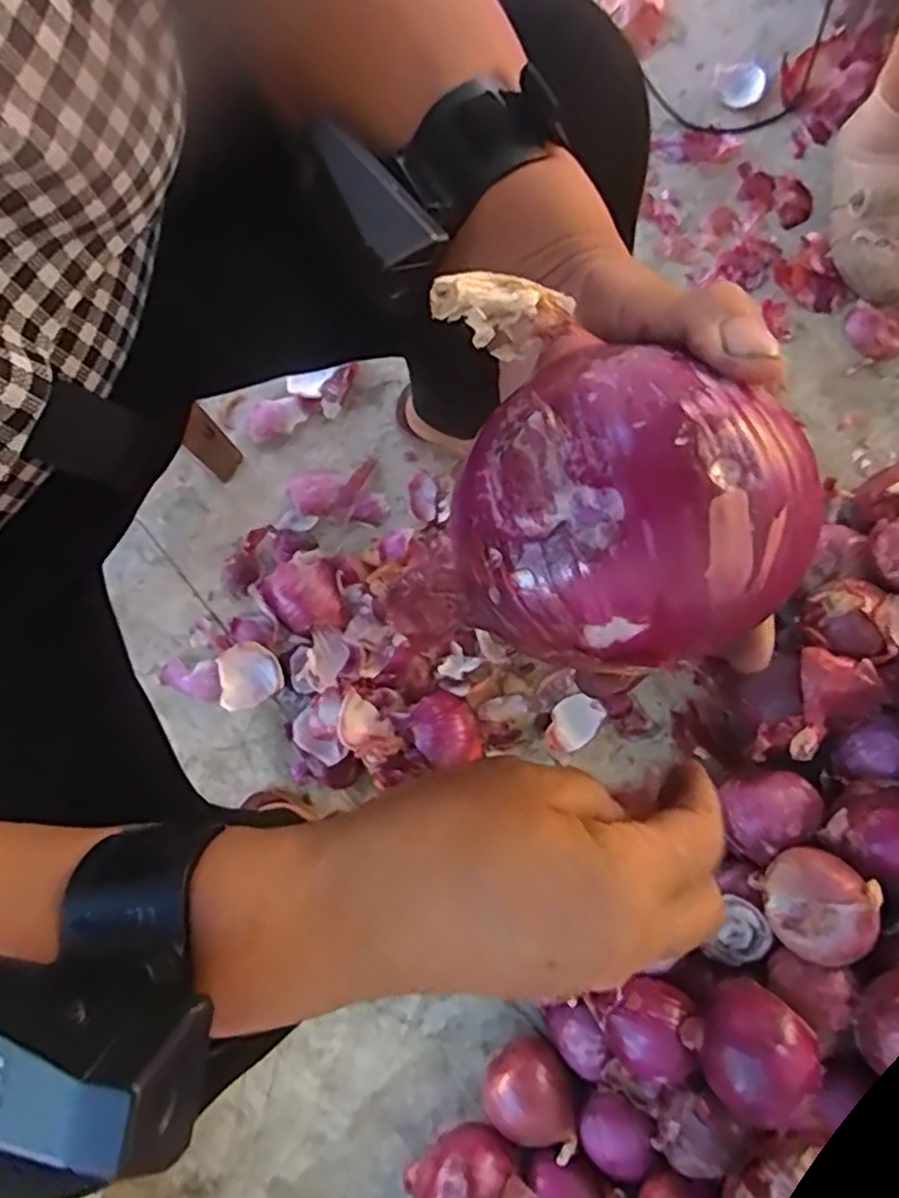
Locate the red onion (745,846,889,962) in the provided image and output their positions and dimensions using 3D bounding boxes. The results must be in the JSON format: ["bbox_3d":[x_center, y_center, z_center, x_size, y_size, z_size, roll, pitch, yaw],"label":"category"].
[{"bbox_3d":[0.301,0.252,0.564,0.070,0.070,0.079,25,81,5],"label":"red onion"}]

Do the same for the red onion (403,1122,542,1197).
[{"bbox_3d":[0.020,0.522,0.601,0.091,0.079,0.102,38,82,7],"label":"red onion"}]

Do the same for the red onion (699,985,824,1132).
[{"bbox_3d":[0.234,0.346,0.524,0.069,0.069,0.087,42,83,8],"label":"red onion"}]

